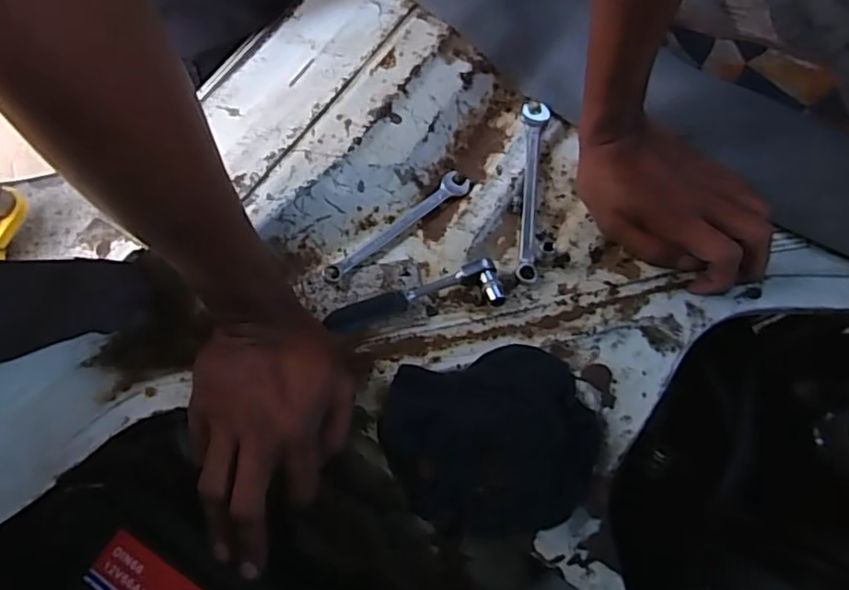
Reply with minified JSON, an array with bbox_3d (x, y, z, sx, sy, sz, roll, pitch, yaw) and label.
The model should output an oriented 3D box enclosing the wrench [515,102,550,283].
[{"bbox_3d":[0.087,-0.084,0.501,0.021,0.007,0.153,4,73,1],"label":"wrench"}]

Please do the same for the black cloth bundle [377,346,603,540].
[{"bbox_3d":[0.046,0.102,0.436,0.141,0.025,0.122,-14,74,-4],"label":"black cloth bundle"}]

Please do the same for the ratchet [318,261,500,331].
[{"bbox_3d":[-0.009,0.002,0.469,0.130,0.018,0.036,-11,74,-3],"label":"ratchet"}]

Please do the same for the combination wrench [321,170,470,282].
[{"bbox_3d":[-0.023,-0.055,0.493,0.136,0.005,0.019,-36,77,-10],"label":"combination wrench"}]

